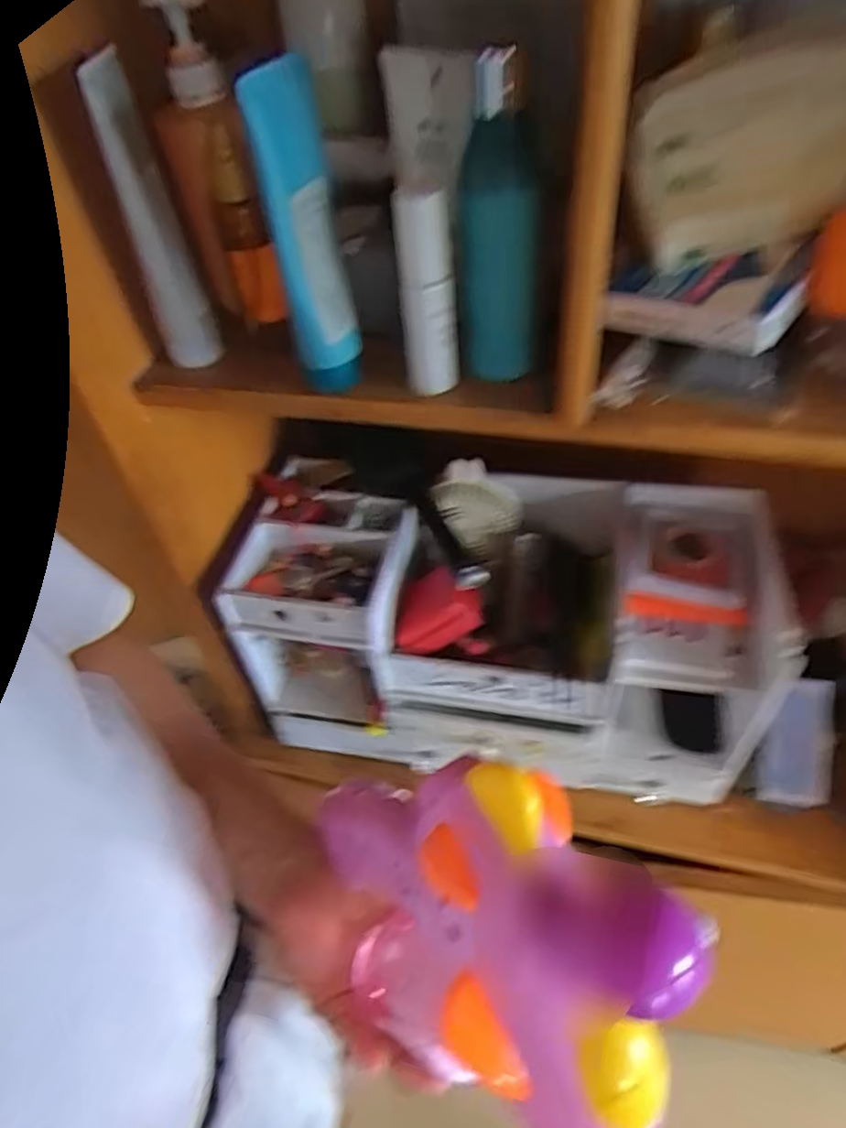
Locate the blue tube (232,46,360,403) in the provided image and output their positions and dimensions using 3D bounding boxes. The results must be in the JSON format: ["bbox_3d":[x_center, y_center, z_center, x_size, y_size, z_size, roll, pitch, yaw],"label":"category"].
[{"bbox_3d":[-0.066,-0.183,0.388,0.046,0.165,0.041,-15,48,-9],"label":"blue tube"}]

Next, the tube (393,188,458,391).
[{"bbox_3d":[0.003,-0.153,0.397,0.031,0.127,0.030,-2,47,3],"label":"tube"}]

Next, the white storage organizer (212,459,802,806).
[{"bbox_3d":[0.070,0.062,0.643,0.459,0.218,0.194,6,48,11],"label":"white storage organizer"}]

